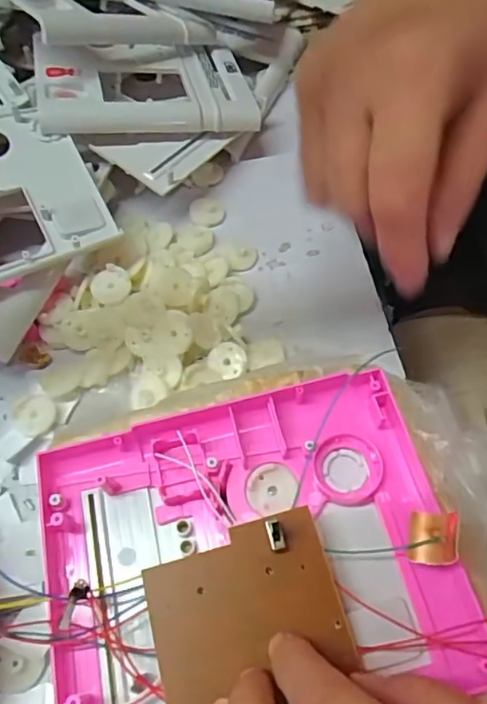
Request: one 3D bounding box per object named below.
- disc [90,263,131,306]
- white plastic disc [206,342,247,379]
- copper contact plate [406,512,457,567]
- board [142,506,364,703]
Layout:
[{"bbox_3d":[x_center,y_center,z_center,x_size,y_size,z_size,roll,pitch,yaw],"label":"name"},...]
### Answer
[{"bbox_3d":[-0.077,-0.039,0.326,0.022,0.006,0.024,-1,60,1],"label":"disc"},{"bbox_3d":[-0.009,0.005,0.315,0.022,0.005,0.020,-1,84,12],"label":"white plastic disc"},{"bbox_3d":[0.075,0.074,0.222,0.019,0.004,0.021,-9,50,34],"label":"copper contact plate"},{"bbox_3d":[0.002,0.103,0.215,0.072,0.008,0.068,-16,61,-7],"label":"board"}]

